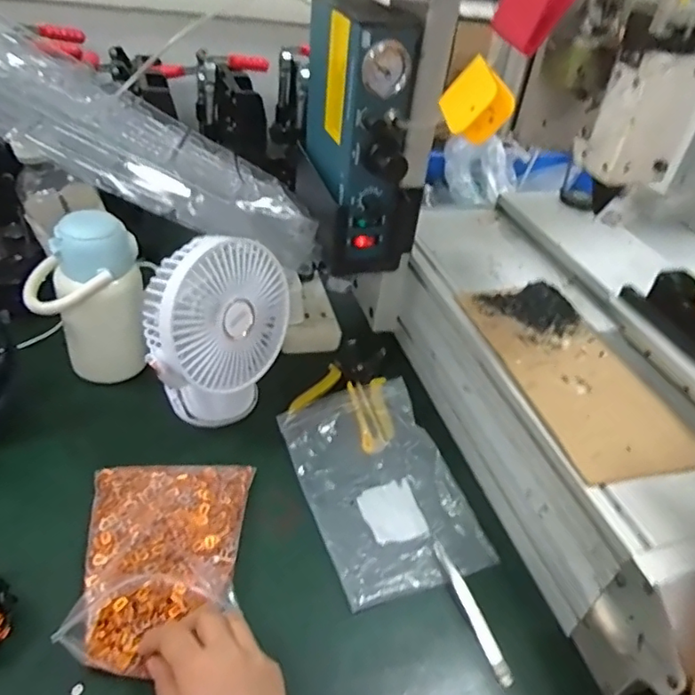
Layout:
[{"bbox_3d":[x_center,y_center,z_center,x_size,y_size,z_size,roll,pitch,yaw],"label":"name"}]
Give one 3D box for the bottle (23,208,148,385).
[{"bbox_3d":[-0.270,-0.050,0.583,0.110,0.172,0.068,-11,44,-19],"label":"bottle"}]

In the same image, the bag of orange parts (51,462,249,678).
[{"bbox_3d":[-0.150,0.164,0.455,0.129,0.029,0.170,-1,42,-8],"label":"bag of orange parts"}]

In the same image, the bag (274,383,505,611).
[{"bbox_3d":[0.033,0.130,0.552,0.145,0.027,0.216,-10,42,-21],"label":"bag"}]

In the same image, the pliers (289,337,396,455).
[{"bbox_3d":[0.018,0.046,0.654,0.112,0.016,0.161,21,41,15],"label":"pliers"}]

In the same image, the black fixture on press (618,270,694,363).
[{"bbox_3d":[0.303,-0.023,0.479,0.043,0.050,0.147,-4,41,-15],"label":"black fixture on press"}]

